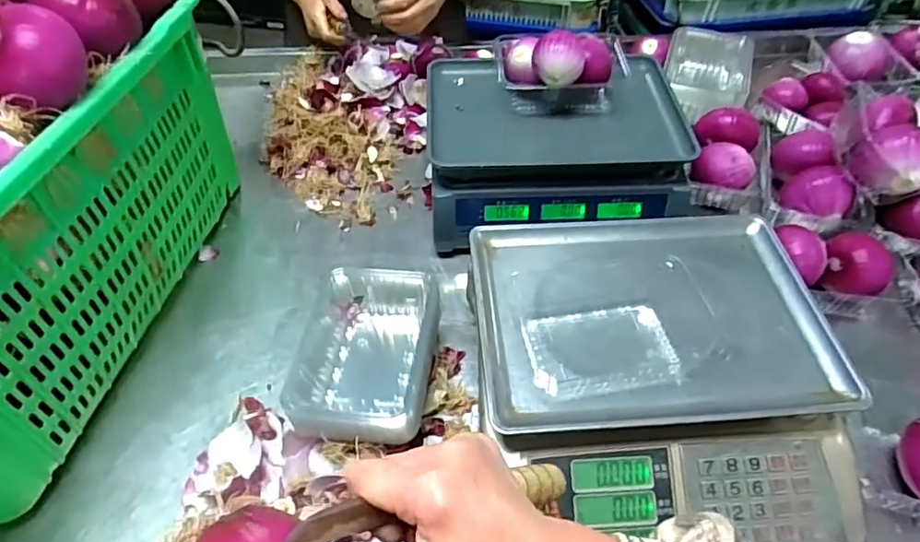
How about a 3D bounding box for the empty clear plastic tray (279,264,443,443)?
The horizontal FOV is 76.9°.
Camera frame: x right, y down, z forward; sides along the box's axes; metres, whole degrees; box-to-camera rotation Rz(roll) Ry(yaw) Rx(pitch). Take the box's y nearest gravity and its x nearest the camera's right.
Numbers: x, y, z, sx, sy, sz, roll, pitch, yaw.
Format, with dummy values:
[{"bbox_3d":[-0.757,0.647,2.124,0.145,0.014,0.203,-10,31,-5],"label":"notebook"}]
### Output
[{"bbox_3d":[-0.095,0.085,0.620,0.134,0.067,0.206,6,51,6],"label":"empty clear plastic tray"}]

